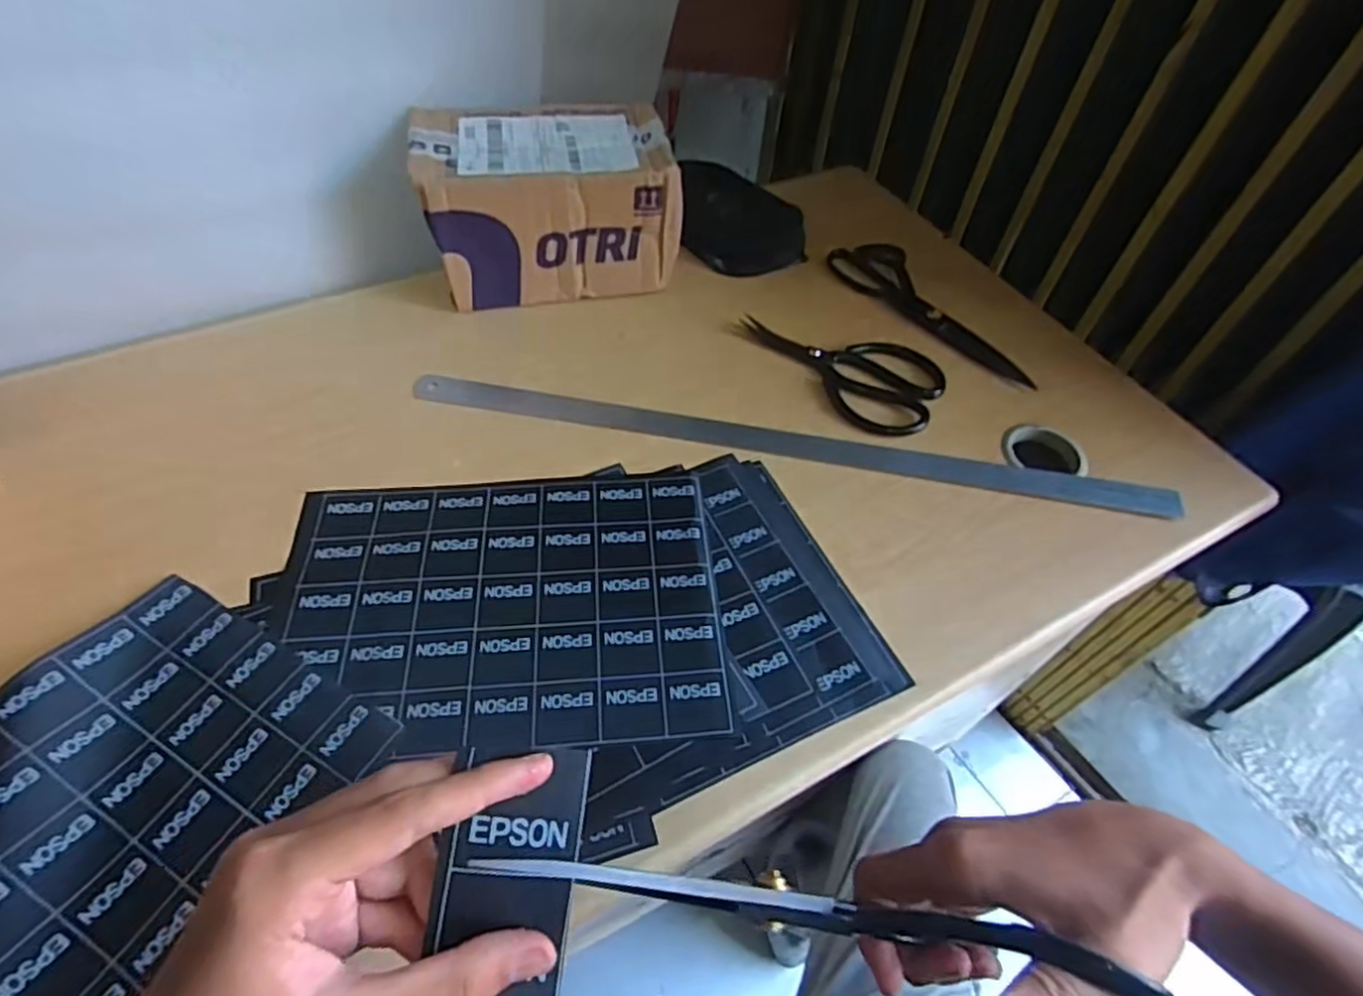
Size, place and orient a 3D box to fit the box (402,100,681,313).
[{"bbox_3d":[-0.124,-0.278,0.661,0.216,0.132,0.129,-9,54,-11],"label":"box"}]

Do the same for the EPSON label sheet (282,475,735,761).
[{"bbox_3d":[-0.120,0.069,0.475,0.284,0.004,0.204,-3,53,-6],"label":"EPSON label sheet"}]

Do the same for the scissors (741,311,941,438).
[{"bbox_3d":[0.141,-0.121,0.627,0.185,0.011,0.096,27,55,16],"label":"scissors"}]

